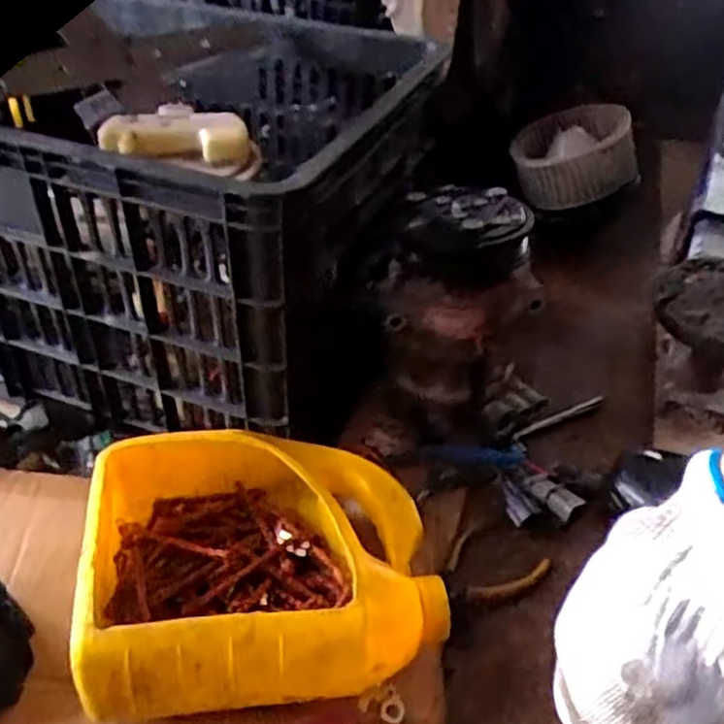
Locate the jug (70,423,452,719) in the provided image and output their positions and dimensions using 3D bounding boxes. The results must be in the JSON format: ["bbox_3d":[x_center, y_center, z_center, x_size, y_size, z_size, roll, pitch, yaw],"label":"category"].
[{"bbox_3d":[-0.067,0.126,0.503,0.220,0.095,0.182,-8,43,-7],"label":"jug"}]

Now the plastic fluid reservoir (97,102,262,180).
[{"bbox_3d":[-0.130,-0.161,0.550,0.106,0.031,0.053,1,39,-1],"label":"plastic fluid reservoir"}]

